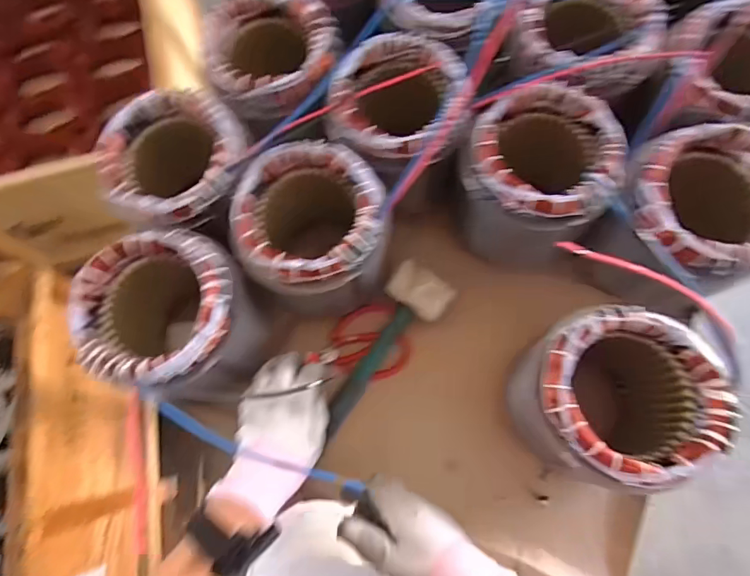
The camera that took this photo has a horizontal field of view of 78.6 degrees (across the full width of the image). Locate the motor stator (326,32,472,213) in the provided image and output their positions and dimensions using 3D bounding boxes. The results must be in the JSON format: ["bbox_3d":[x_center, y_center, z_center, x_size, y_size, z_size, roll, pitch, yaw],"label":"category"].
[{"bbox_3d":[0.025,-0.182,0.515,0.140,0.116,0.147,3,72,2],"label":"motor stator"}]

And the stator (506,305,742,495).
[{"bbox_3d":[0.218,0.103,0.440,0.148,0.156,0.144,0,72,1],"label":"stator"}]

